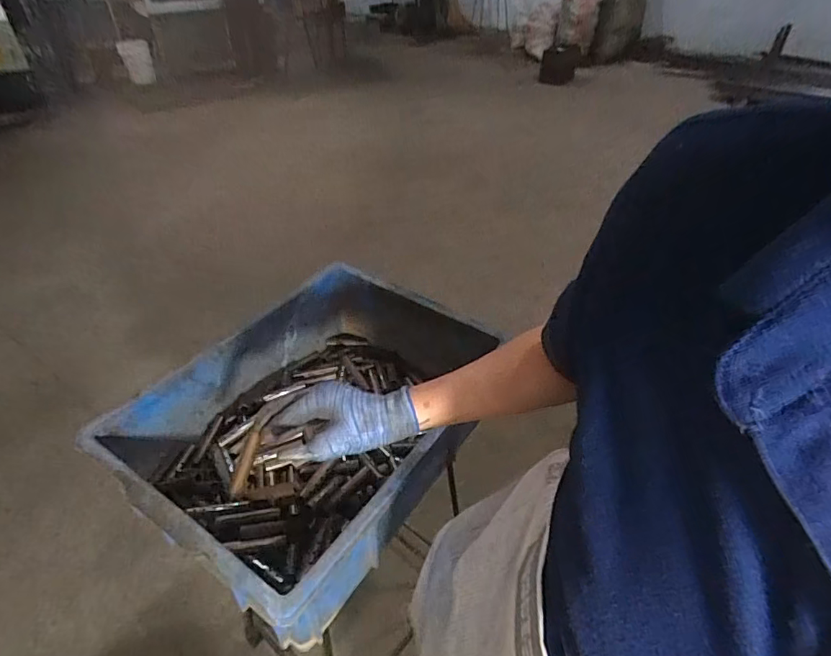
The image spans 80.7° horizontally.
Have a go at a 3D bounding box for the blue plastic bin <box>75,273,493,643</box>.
[{"bbox_3d":[-0.131,0.118,0.700,0.347,0.191,0.475,22,44,25],"label":"blue plastic bin"}]

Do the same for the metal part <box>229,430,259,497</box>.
[{"bbox_3d":[-0.176,0.140,0.506,0.015,0.079,0.007,30,15,28],"label":"metal part"}]

